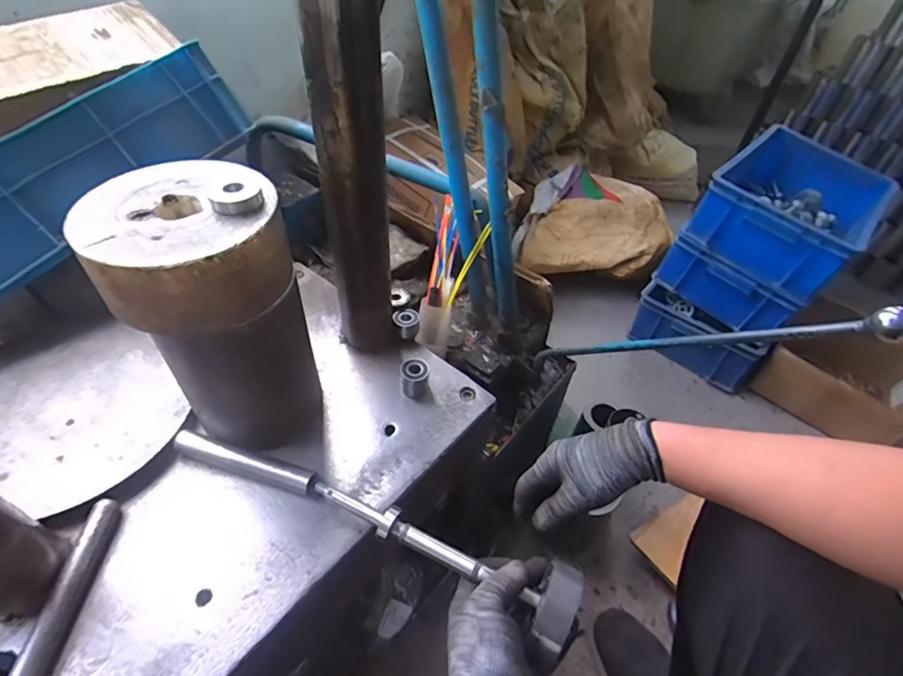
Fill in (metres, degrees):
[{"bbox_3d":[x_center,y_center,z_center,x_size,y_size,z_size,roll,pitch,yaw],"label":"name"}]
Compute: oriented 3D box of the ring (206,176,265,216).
[{"bbox_3d":[-0.172,-0.116,0.384,0.038,0.012,0.049,-16,50,-19],"label":"ring"}]

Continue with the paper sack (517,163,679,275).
[{"bbox_3d":[0.410,-0.324,1.383,0.399,0.144,0.376,19,48,14],"label":"paper sack"}]

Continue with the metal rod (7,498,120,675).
[{"bbox_3d":[-0.320,0.208,0.406,0.021,0.019,0.140,2,46,-2],"label":"metal rod"}]

